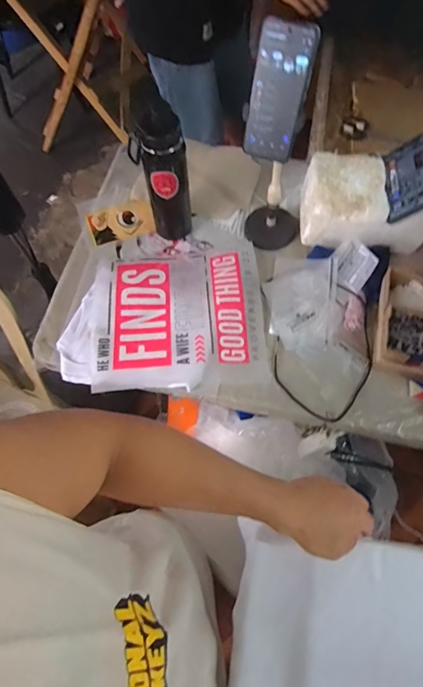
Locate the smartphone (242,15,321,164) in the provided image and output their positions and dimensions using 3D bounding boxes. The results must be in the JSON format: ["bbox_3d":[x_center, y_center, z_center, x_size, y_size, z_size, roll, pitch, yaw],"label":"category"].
[{"bbox_3d":[0.094,-0.349,0.580,0.075,0.171,0.014,21,43,10],"label":"smartphone"}]

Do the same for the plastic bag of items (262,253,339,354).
[{"bbox_3d":[0.175,-0.079,0.783,0.136,0.032,0.188,-4,65,-1],"label":"plastic bag of items"}]

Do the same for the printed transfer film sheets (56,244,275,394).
[{"bbox_3d":[-0.085,-0.053,0.772,0.368,0.034,0.293,-6,65,-1],"label":"printed transfer film sheets"}]

